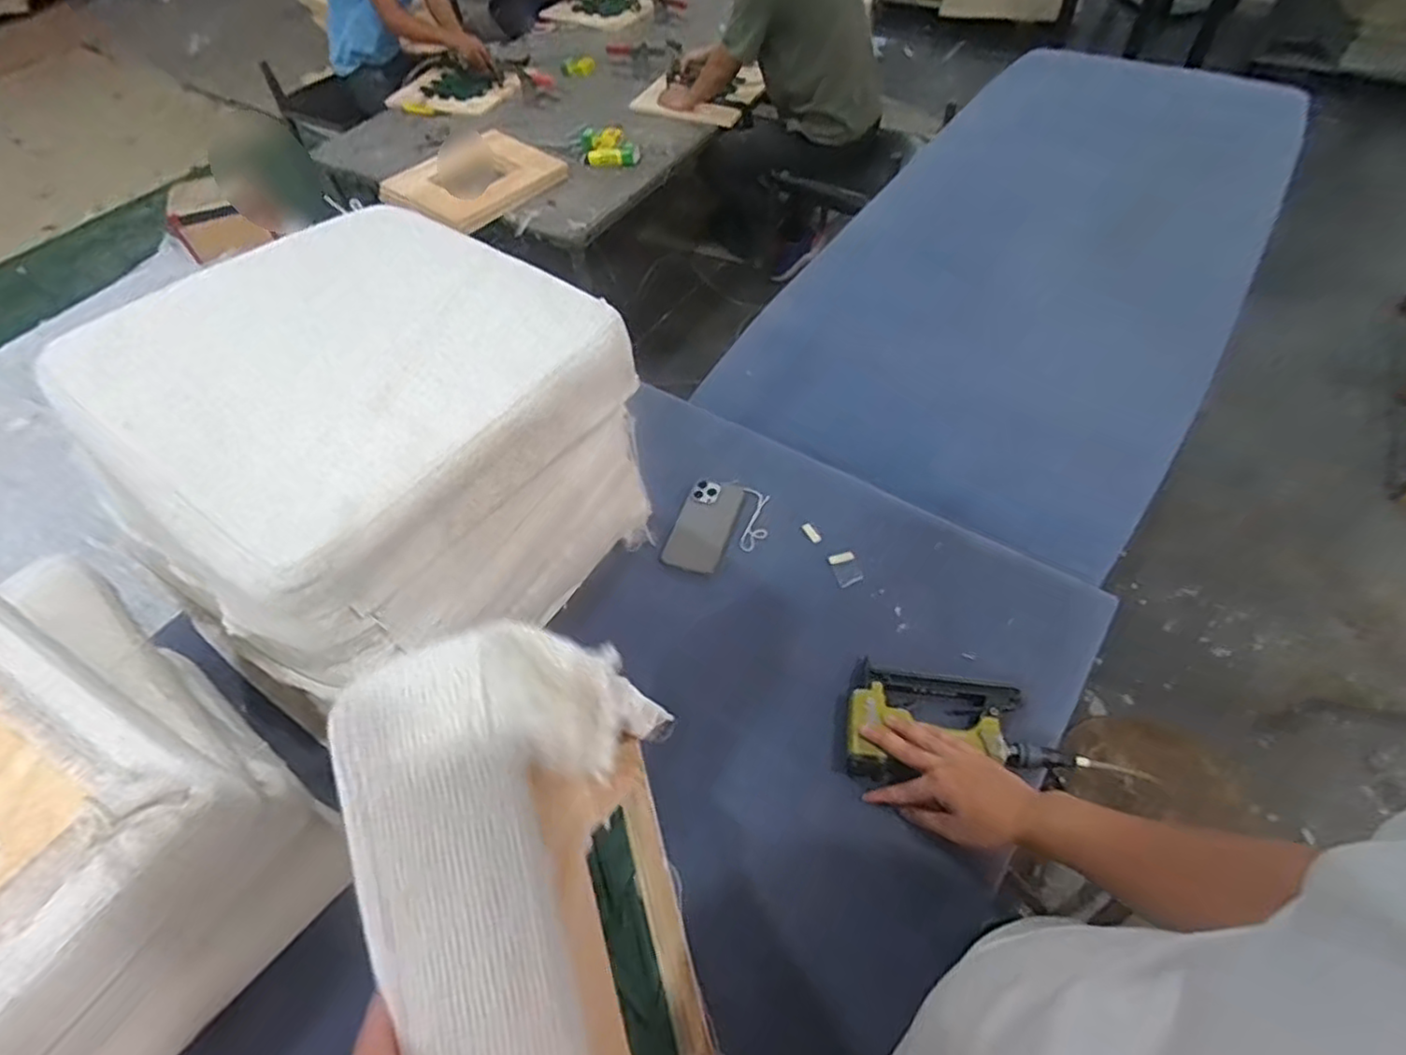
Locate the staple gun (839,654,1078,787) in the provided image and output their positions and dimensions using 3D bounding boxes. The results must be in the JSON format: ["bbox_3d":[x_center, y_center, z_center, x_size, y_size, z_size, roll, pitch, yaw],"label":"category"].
[{"bbox_3d":[0.297,0.237,0.794,0.244,0.041,0.143,11,57,10],"label":"staple gun"}]

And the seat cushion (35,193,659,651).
[{"bbox_3d":[-0.380,-0.169,0.722,0.467,0.101,0.437,32,62,24],"label":"seat cushion"}]

